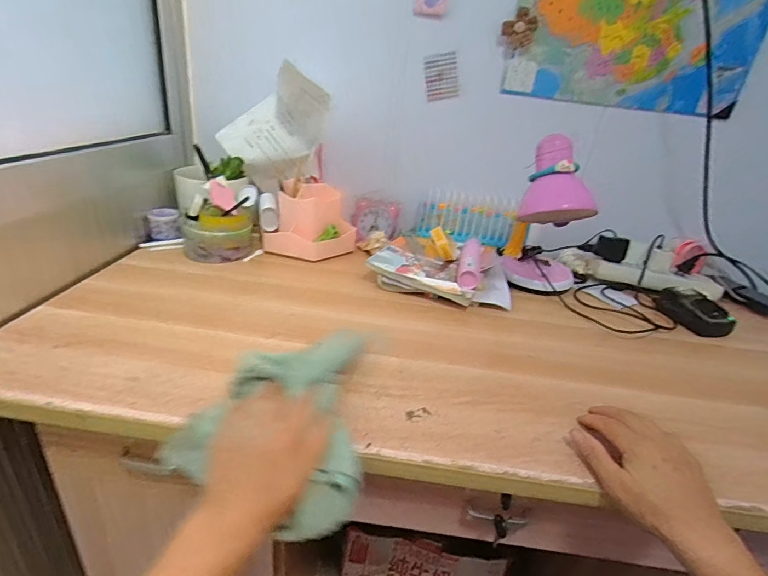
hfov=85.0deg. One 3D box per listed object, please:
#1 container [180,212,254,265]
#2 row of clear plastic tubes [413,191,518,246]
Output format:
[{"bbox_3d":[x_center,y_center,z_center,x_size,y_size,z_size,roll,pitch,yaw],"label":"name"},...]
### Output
[{"bbox_3d":[-0.297,-0.099,0.756,0.112,0.084,0.107,6,26,-3],"label":"container"},{"bbox_3d":[0.169,-0.144,0.860,0.198,0.090,0.045,7,26,0],"label":"row of clear plastic tubes"}]

